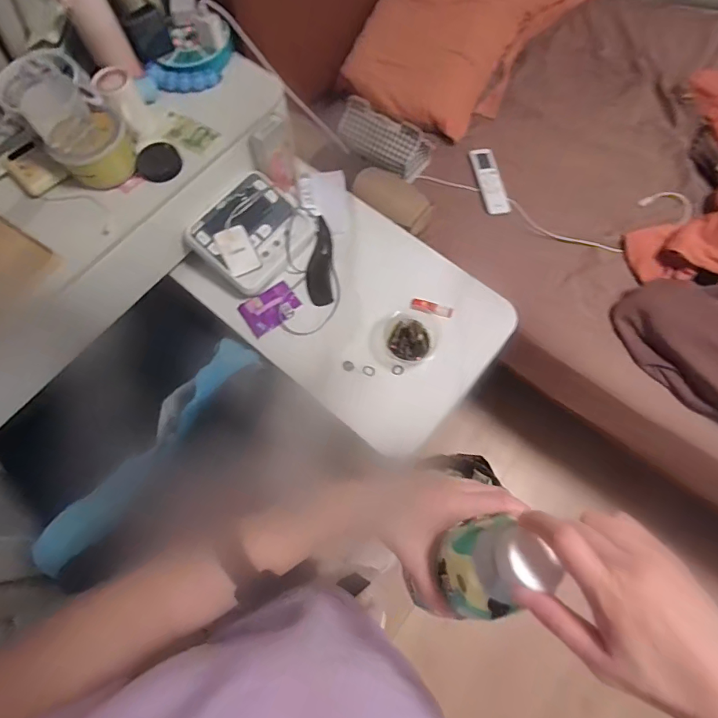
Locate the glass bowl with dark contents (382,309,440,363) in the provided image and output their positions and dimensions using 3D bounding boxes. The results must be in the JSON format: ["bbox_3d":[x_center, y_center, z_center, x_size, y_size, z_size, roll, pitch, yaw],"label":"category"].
[{"bbox_3d":[0.099,-0.043,0.846,0.102,0.044,0.095,0,70,1],"label":"glass bowl with dark contents"}]

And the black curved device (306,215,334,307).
[{"bbox_3d":[-0.079,-0.202,0.921,0.053,0.019,0.188,2,82,2],"label":"black curved device"}]

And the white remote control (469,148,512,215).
[{"bbox_3d":[0.307,-0.420,1.052,0.058,0.015,0.184,-9,70,-3],"label":"white remote control"}]

